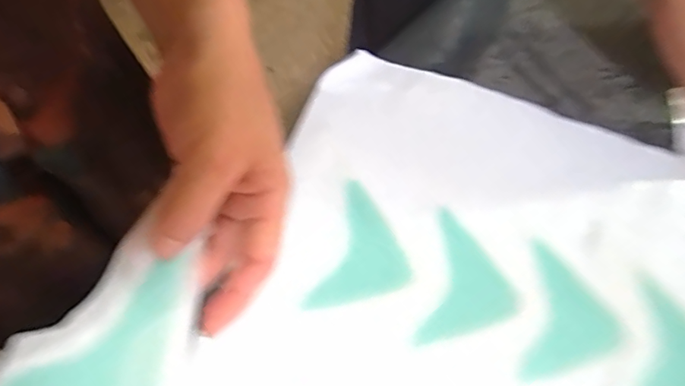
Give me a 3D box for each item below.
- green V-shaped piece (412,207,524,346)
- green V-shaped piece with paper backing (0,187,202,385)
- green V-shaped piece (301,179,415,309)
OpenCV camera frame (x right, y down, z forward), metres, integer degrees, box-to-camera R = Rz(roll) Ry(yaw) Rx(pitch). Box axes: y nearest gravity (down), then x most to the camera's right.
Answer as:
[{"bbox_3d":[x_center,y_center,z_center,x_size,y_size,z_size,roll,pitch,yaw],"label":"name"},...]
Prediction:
[{"bbox_3d":[0.079,0.068,0.382,0.082,0.009,0.093,-25,64,-14],"label":"green V-shaped piece"},{"bbox_3d":[-0.120,0.074,0.240,0.110,0.004,0.112,8,68,20],"label":"green V-shaped piece with paper backing"},{"bbox_3d":[-0.001,0.045,0.391,0.084,0.009,0.093,-23,63,-13],"label":"green V-shaped piece"}]

